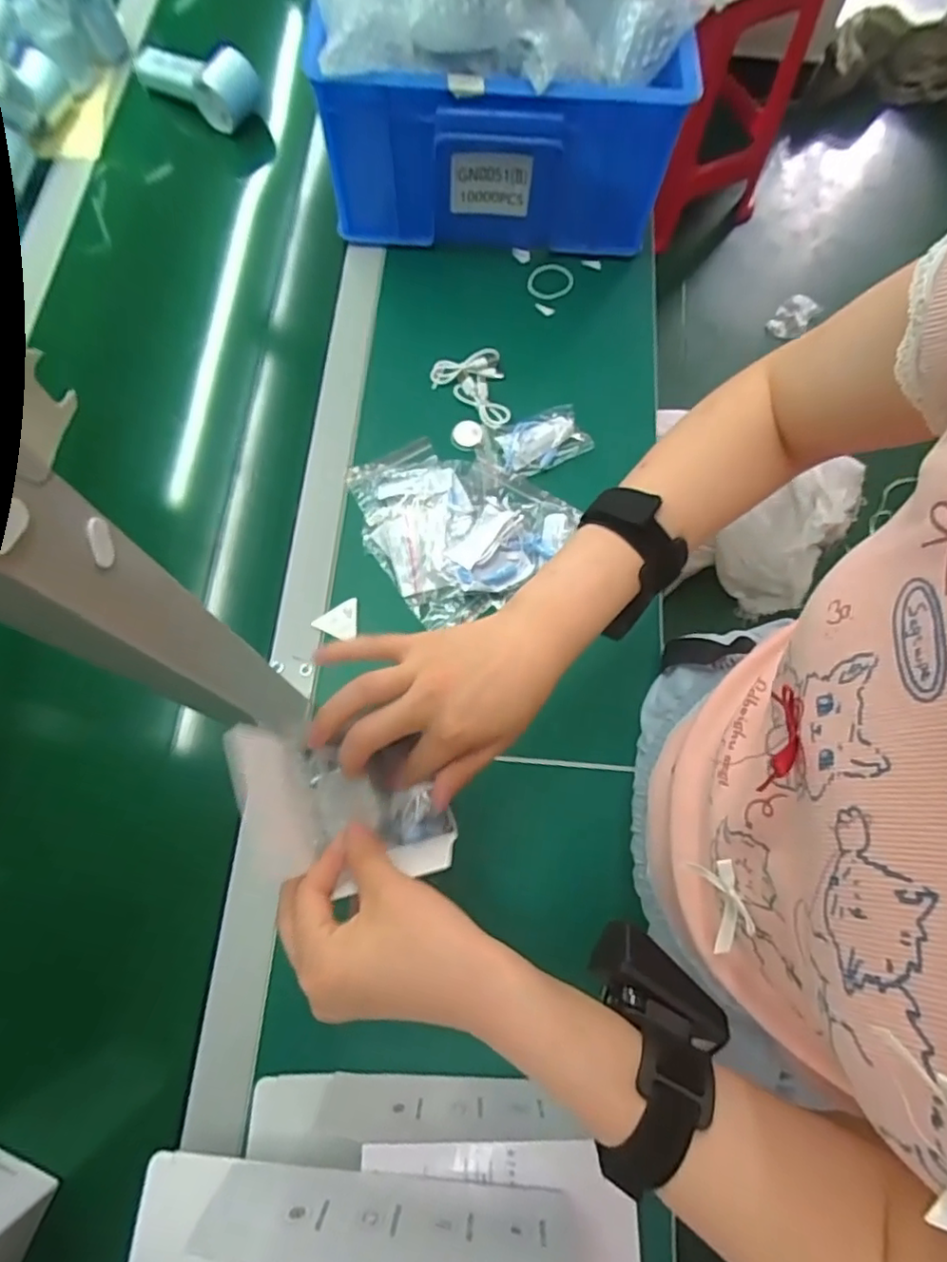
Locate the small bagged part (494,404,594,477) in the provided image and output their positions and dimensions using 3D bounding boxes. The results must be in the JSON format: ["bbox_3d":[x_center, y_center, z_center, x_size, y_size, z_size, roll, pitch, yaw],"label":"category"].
[{"bbox_3d":[0.065,-0.183,0.584,0.082,0.013,0.054,-26,74,-11],"label":"small bagged part"}]

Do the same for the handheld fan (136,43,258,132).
[{"bbox_3d":[-0.315,-0.623,0.680,0.171,0.062,0.043,31,73,8],"label":"handheld fan"}]

